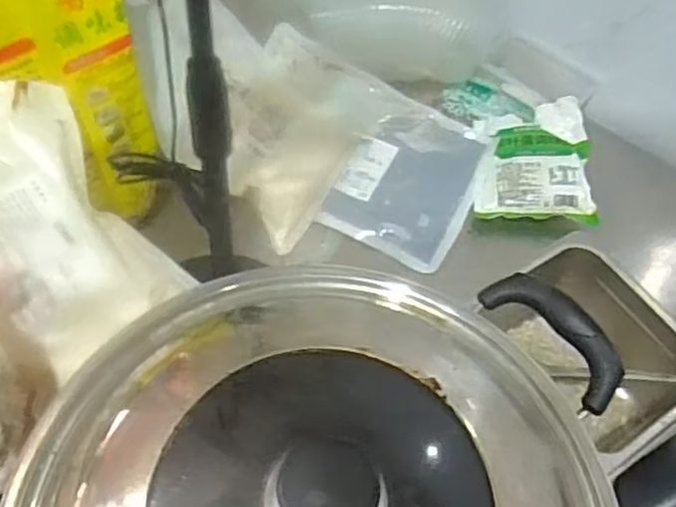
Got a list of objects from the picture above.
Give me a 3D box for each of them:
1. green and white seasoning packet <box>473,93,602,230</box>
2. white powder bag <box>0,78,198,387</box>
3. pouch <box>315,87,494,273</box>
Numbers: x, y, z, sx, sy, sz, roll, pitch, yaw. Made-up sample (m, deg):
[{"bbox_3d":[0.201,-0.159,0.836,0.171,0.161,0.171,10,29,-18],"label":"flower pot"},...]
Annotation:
[{"bbox_3d":[0.220,-0.108,0.765,0.126,0.035,0.150,5,54,-2],"label":"green and white seasoning packet"},{"bbox_3d":[-0.242,-0.011,0.519,0.169,0.031,0.204,-37,104,-13],"label":"white powder bag"},{"bbox_3d":[0.079,-0.088,0.753,0.139,0.028,0.202,22,55,10],"label":"pouch"}]

